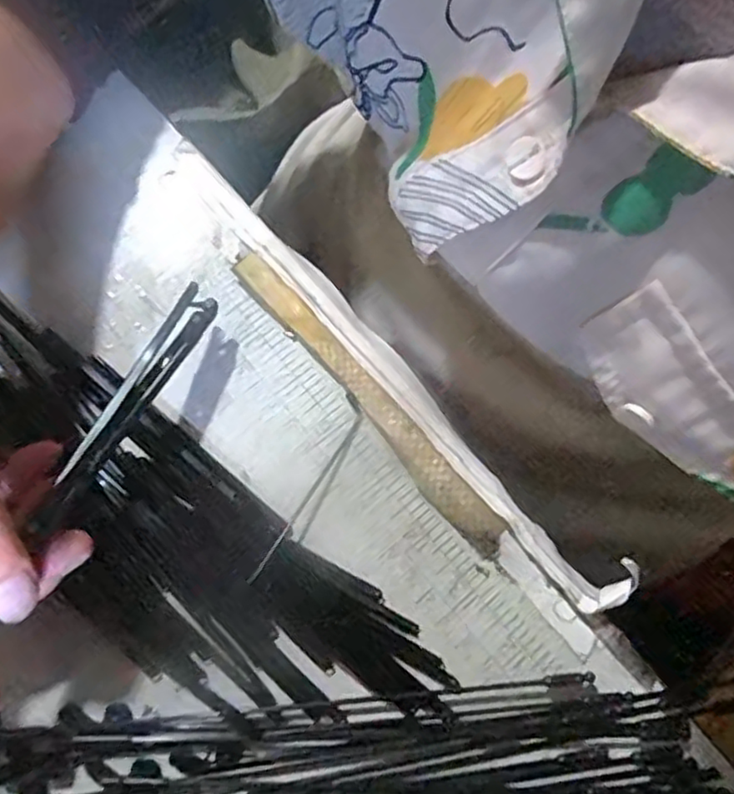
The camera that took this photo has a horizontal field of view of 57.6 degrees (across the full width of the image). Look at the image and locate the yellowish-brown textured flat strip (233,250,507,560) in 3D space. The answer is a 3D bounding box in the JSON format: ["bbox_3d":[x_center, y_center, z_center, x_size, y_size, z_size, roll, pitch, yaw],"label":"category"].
[{"bbox_3d":[-0.001,-0.001,0.251,0.014,0.007,0.141,-39,79,-12],"label":"yellowish-brown textured flat strip"}]

